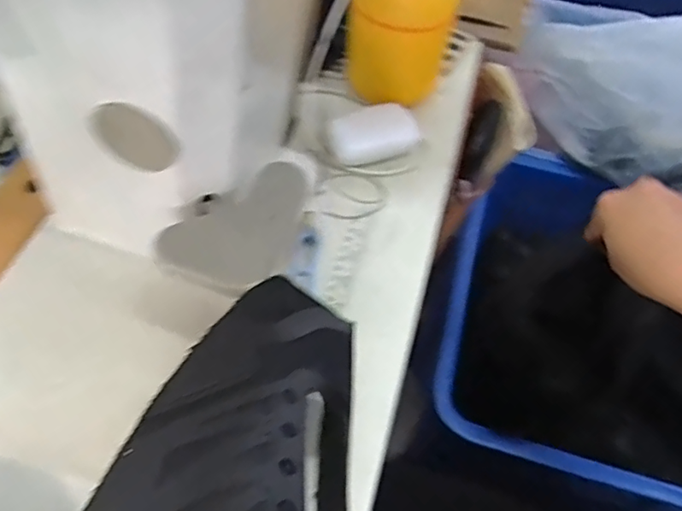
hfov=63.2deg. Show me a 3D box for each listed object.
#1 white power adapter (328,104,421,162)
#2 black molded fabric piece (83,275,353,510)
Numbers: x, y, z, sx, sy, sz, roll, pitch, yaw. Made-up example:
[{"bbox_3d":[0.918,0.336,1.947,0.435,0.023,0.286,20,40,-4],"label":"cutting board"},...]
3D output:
[{"bbox_3d":[0.030,-0.113,0.511,0.083,0.023,0.044,-20,60,-17],"label":"white power adapter"},{"bbox_3d":[-0.047,0.101,0.251,0.110,0.038,0.244,10,36,2],"label":"black molded fabric piece"}]

